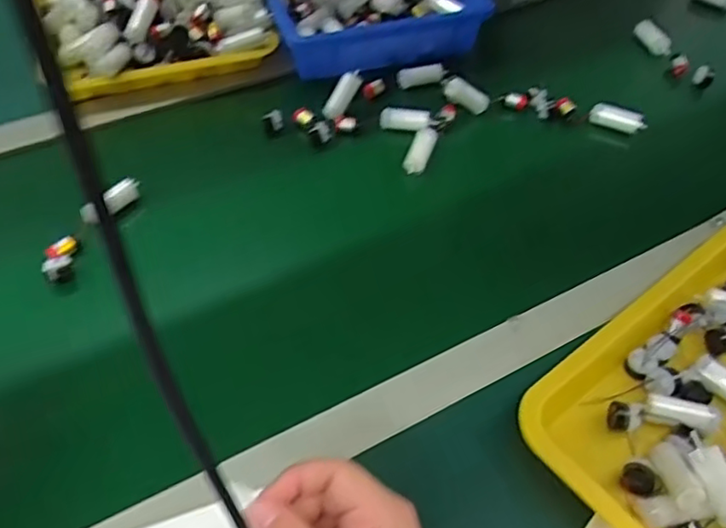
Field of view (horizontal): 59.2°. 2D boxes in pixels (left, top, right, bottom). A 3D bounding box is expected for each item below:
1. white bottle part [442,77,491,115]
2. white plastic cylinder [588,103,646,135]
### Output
[{"bbox_3d":[0.114,-0.185,0.705,0.054,0.024,0.017,25,49,-20],"label":"white bottle part"},{"bbox_3d":[0.281,-0.161,0.707,0.059,0.023,0.015,30,56,20],"label":"white plastic cylinder"}]

